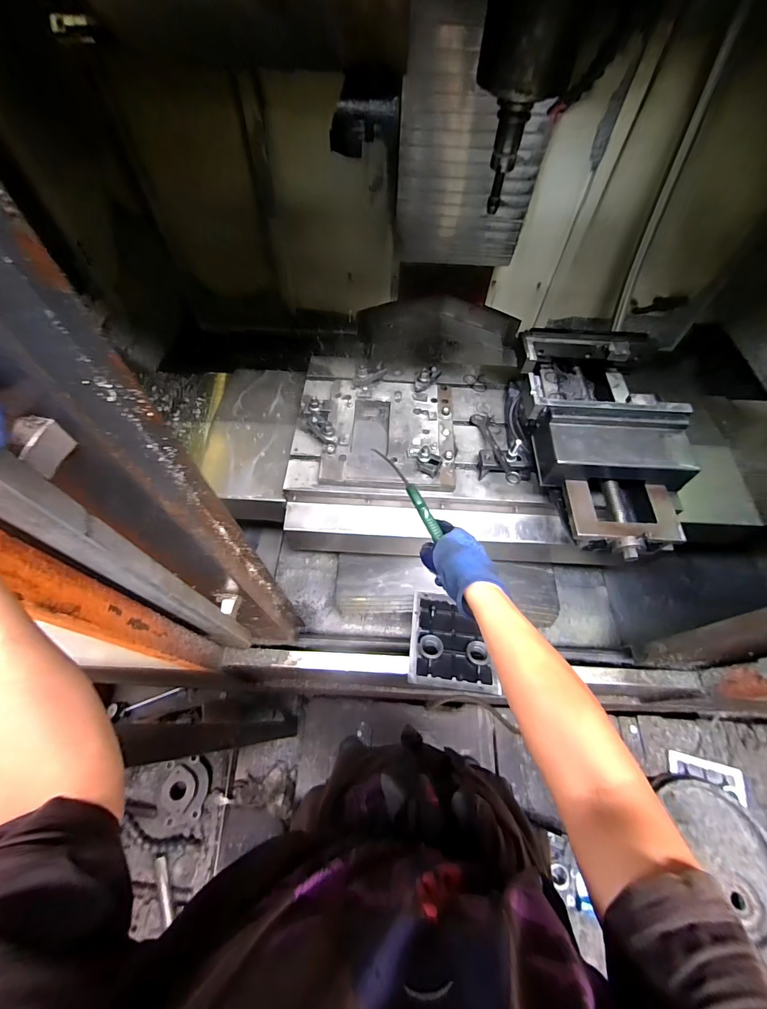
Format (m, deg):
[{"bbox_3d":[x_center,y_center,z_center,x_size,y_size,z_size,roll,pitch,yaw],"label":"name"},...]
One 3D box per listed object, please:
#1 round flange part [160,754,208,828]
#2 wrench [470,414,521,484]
[{"bbox_3d":[-0.407,0.582,0.781,0.085,0.019,0.105,-8,60,-6],"label":"round flange part"},{"bbox_3d":[0.283,-0.146,0.978,0.043,0.026,0.285,-5,45,-5],"label":"wrench"}]

